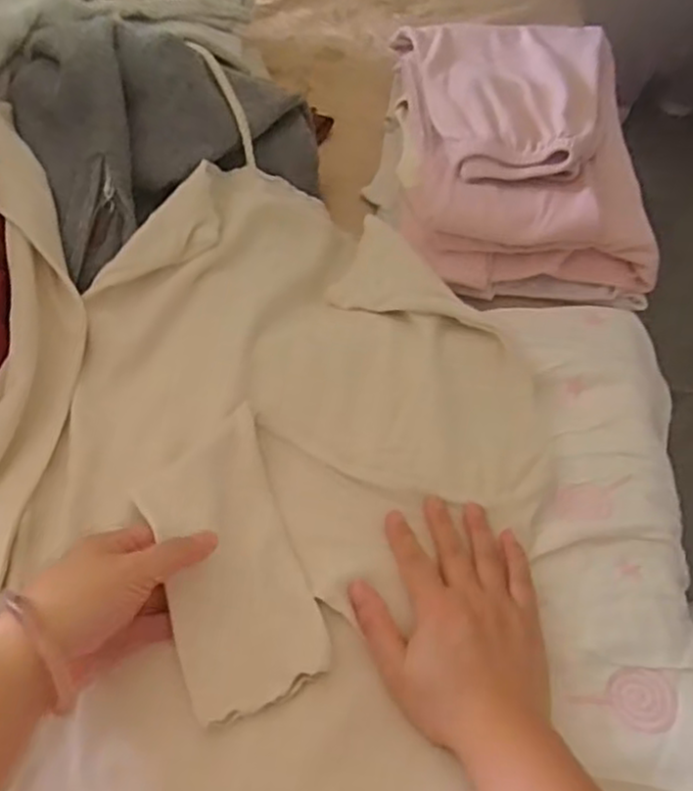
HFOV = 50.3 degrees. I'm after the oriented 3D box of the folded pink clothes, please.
[{"bbox_3d":[0.150,-0.245,0.716,0.240,0.090,0.346,3,51,0],"label":"folded pink clothes"}]

